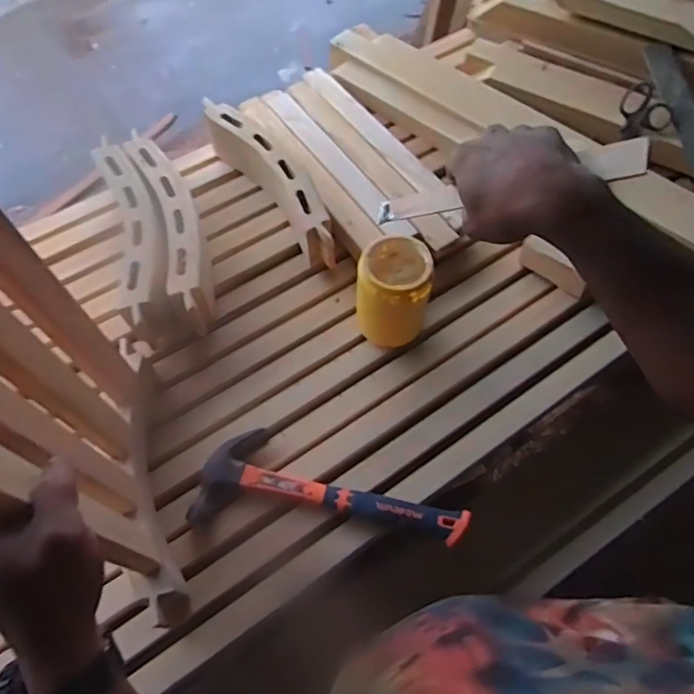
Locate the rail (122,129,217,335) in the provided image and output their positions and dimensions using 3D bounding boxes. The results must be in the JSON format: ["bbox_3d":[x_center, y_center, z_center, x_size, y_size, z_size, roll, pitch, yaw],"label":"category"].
[{"bbox_3d":[-0.246,-0.170,0.769,0.067,0.088,0.317,-20,64,-10],"label":"rail"}]

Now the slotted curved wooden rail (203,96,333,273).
[{"bbox_3d":[-0.111,-0.252,0.829,0.067,0.112,0.330,-33,67,-16],"label":"slotted curved wooden rail"}]

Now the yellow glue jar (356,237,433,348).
[{"bbox_3d":[0.064,-0.066,0.710,0.088,0.152,0.090,0,62,0],"label":"yellow glue jar"}]

